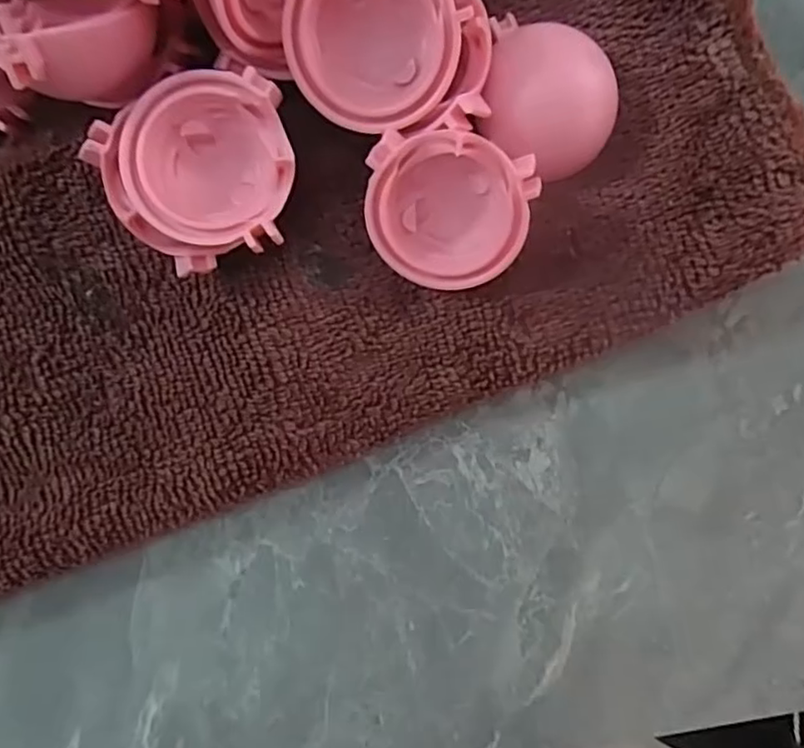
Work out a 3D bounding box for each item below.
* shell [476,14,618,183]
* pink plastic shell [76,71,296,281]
[{"bbox_3d":[0.029,-0.052,0.124,0.026,0.012,0.027,0,92,0],"label":"shell"},{"bbox_3d":[-0.035,-0.037,0.120,0.032,0.017,0.031,-29,92,1],"label":"pink plastic shell"}]

